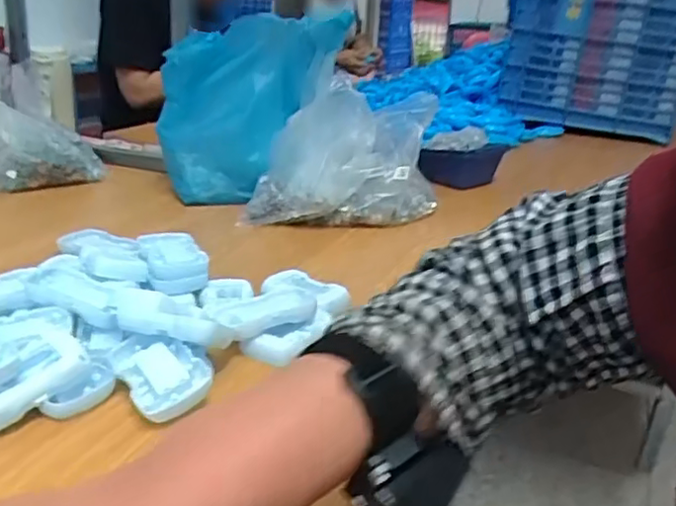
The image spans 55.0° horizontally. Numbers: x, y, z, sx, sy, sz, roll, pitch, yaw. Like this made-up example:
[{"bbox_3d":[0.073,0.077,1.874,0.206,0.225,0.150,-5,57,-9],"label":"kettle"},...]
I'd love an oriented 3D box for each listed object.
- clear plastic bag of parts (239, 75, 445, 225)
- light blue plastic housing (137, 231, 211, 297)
[{"bbox_3d":[0.012,-0.132,0.896,0.255,0.164,0.136,4,23,2],"label":"clear plastic bag of parts"},{"bbox_3d":[-0.168,0.008,0.658,0.057,0.034,0.083,-8,25,-26],"label":"light blue plastic housing"}]

